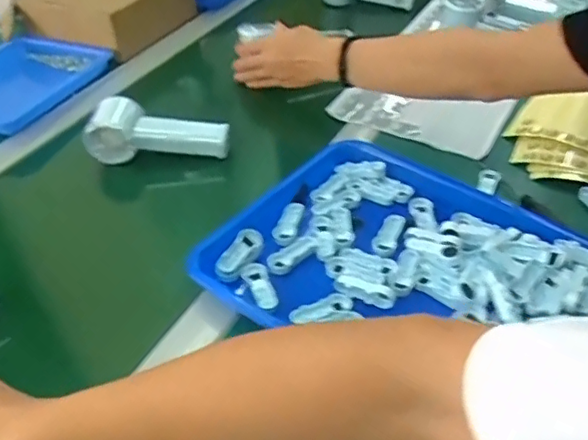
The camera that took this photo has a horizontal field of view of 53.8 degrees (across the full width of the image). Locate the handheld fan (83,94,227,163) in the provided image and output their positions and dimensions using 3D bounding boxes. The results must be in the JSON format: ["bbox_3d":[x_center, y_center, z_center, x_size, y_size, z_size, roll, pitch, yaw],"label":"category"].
[{"bbox_3d":[-0.149,-0.099,0.641,0.151,0.052,0.051,1,42,4],"label":"handheld fan"}]

